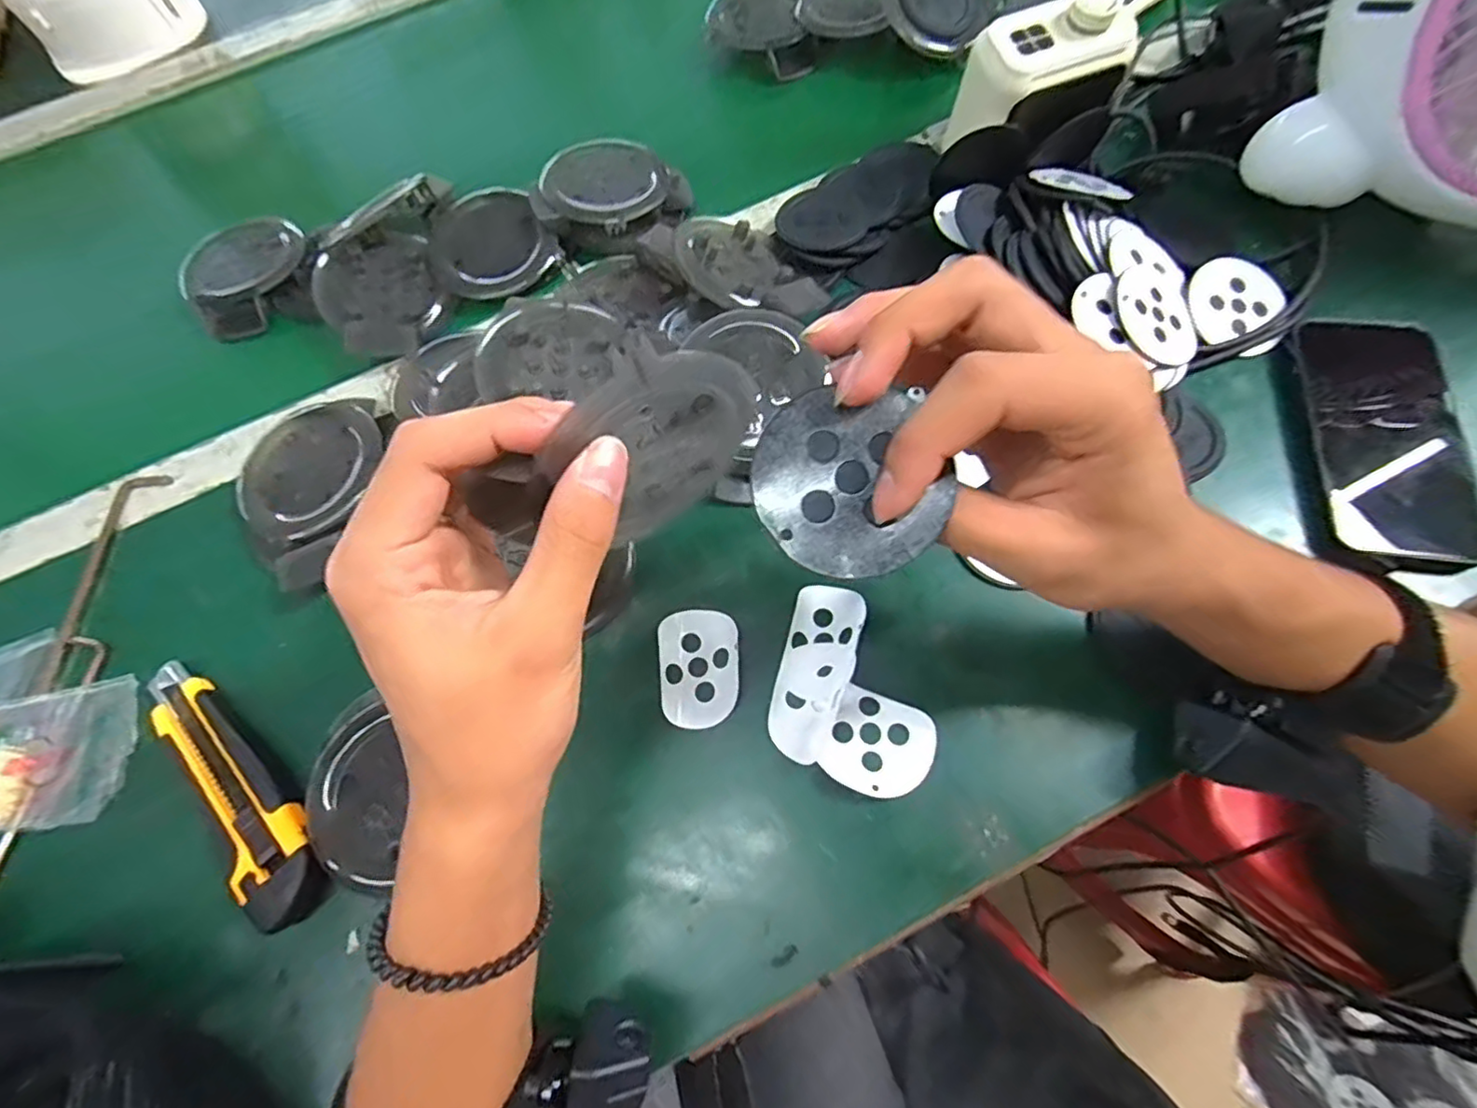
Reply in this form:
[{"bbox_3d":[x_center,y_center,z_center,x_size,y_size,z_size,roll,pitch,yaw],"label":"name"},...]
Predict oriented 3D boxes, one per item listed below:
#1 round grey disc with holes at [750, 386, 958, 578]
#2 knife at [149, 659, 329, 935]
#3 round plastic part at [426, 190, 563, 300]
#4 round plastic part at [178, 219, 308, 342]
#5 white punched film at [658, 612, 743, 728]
[{"bbox_3d":[0.034,-0.023,0.199,0.056,0.004,0.059,-1,85,8],"label":"round grey disc with holes"},{"bbox_3d":[-0.255,0.112,0.321,0.041,0.017,0.159,-41,73,-12],"label":"knife"},{"bbox_3d":[-0.175,-0.217,0.444,0.080,0.022,0.080,-1,68,4],"label":"round plastic part"},{"bbox_3d":[-0.360,-0.205,0.468,0.089,0.034,0.089,-1,68,4],"label":"round plastic part"},{"bbox_3d":[-0.020,0.059,0.331,0.043,0.006,0.060,-6,70,0],"label":"white punched film"}]

